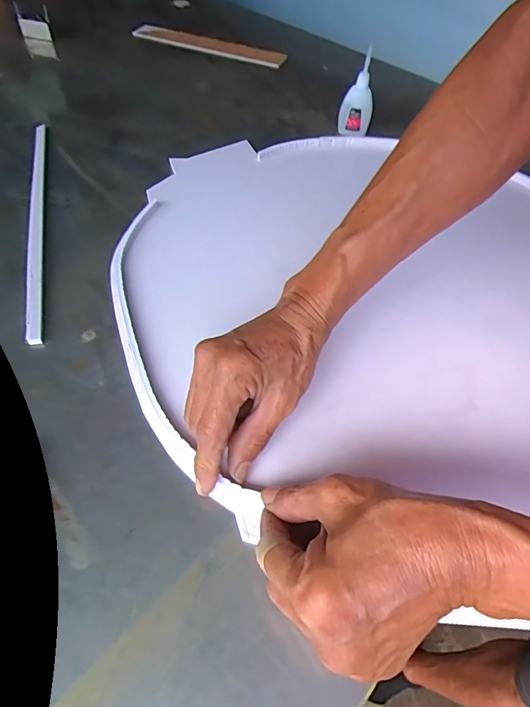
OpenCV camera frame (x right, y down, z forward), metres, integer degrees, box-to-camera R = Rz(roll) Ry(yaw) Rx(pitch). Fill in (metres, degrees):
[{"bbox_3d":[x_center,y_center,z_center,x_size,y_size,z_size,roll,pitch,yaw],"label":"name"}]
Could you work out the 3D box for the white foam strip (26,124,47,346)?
[{"bbox_3d":[-0.254,-0.161,0.462,0.012,0.013,0.400,-13,55,-12],"label":"white foam strip"}]

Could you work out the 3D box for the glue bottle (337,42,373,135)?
[{"bbox_3d":[0.129,-0.348,0.559,0.041,0.099,0.025,-7,54,-8],"label":"glue bottle"}]

